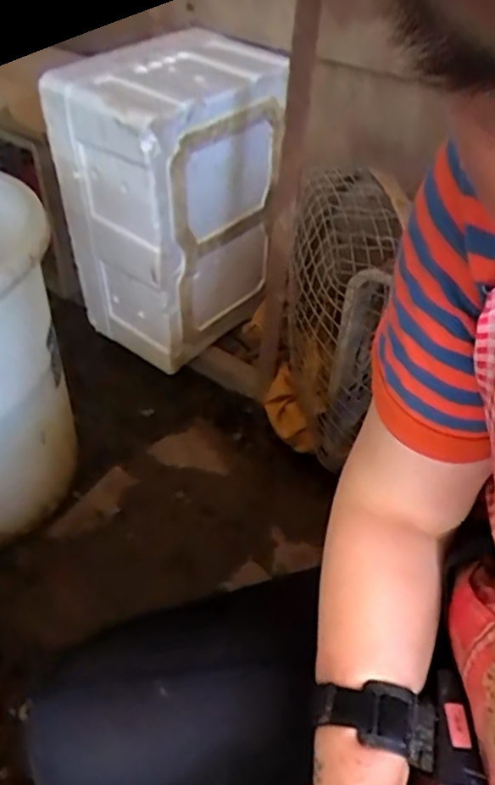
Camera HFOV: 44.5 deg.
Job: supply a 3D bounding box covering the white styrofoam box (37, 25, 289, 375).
[{"bbox_3d":[-0.136,-0.342,1.107,0.278,0.470,0.346,27,53,27],"label":"white styrofoam box"}]

